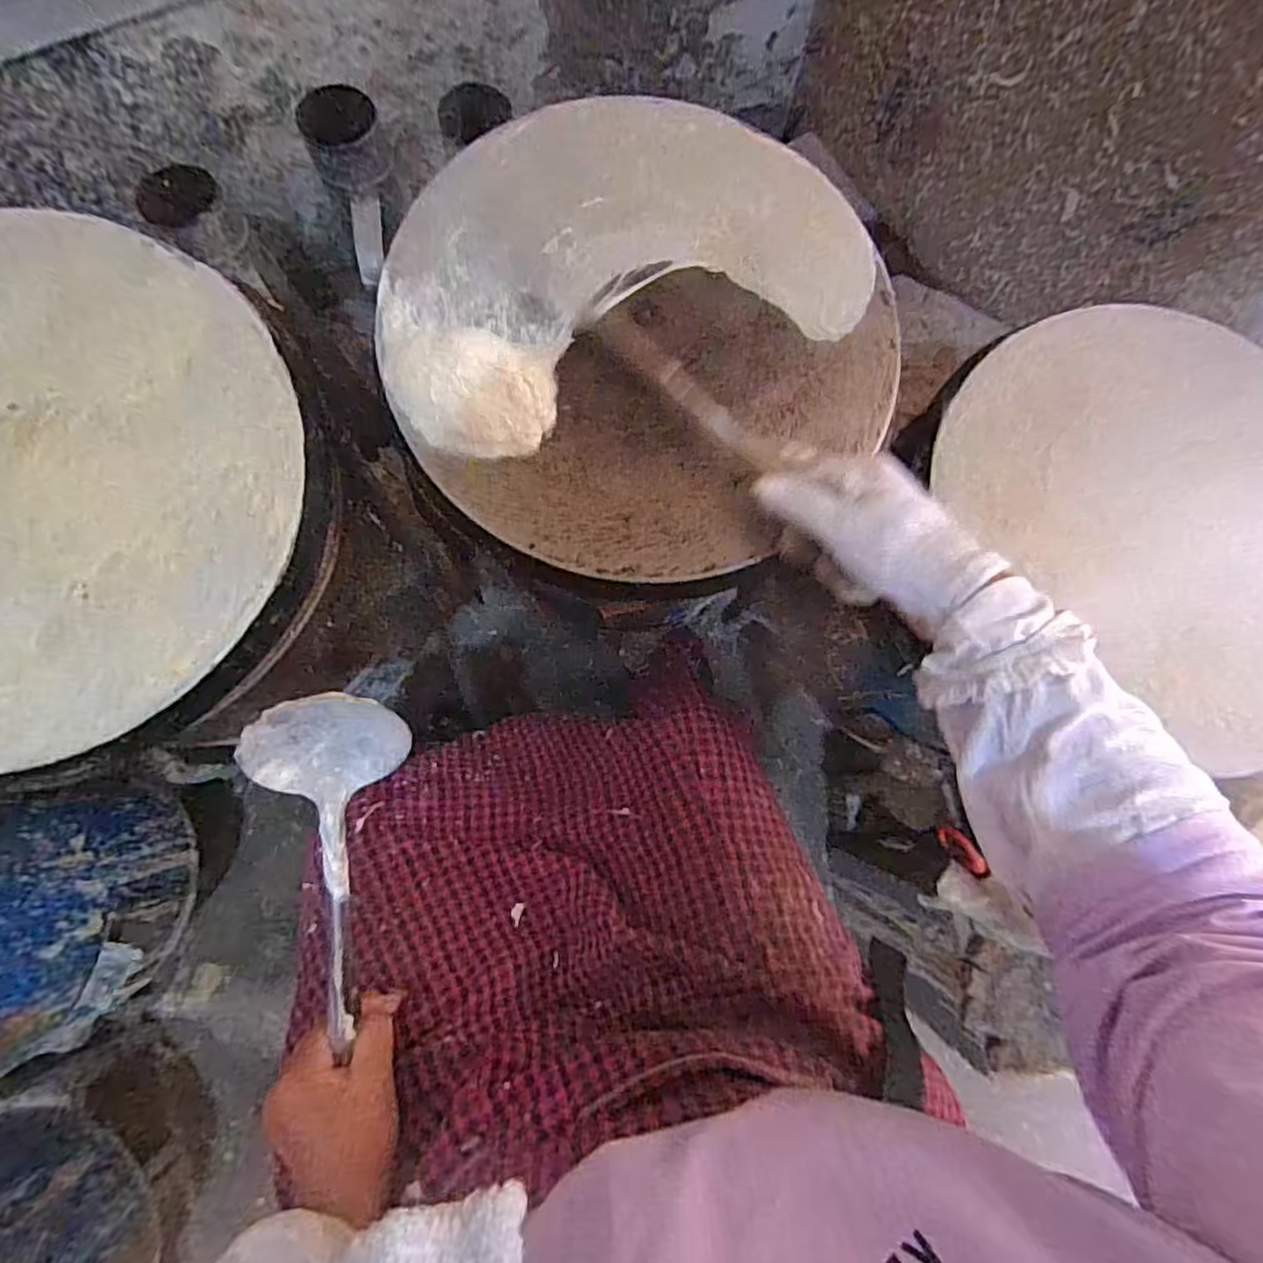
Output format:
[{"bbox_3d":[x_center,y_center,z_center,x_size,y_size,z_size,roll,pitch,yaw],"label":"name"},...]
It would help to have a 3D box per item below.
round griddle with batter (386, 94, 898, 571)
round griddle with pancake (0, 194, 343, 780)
[{"bbox_3d":[0.008,-0.232,0.472,0.365,0.027,0.356,1,83,-6],"label":"round griddle with batter"},{"bbox_3d":[-0.411,-0.102,0.441,0.377,0.061,0.355,1,83,-6],"label":"round griddle with pancake"}]

